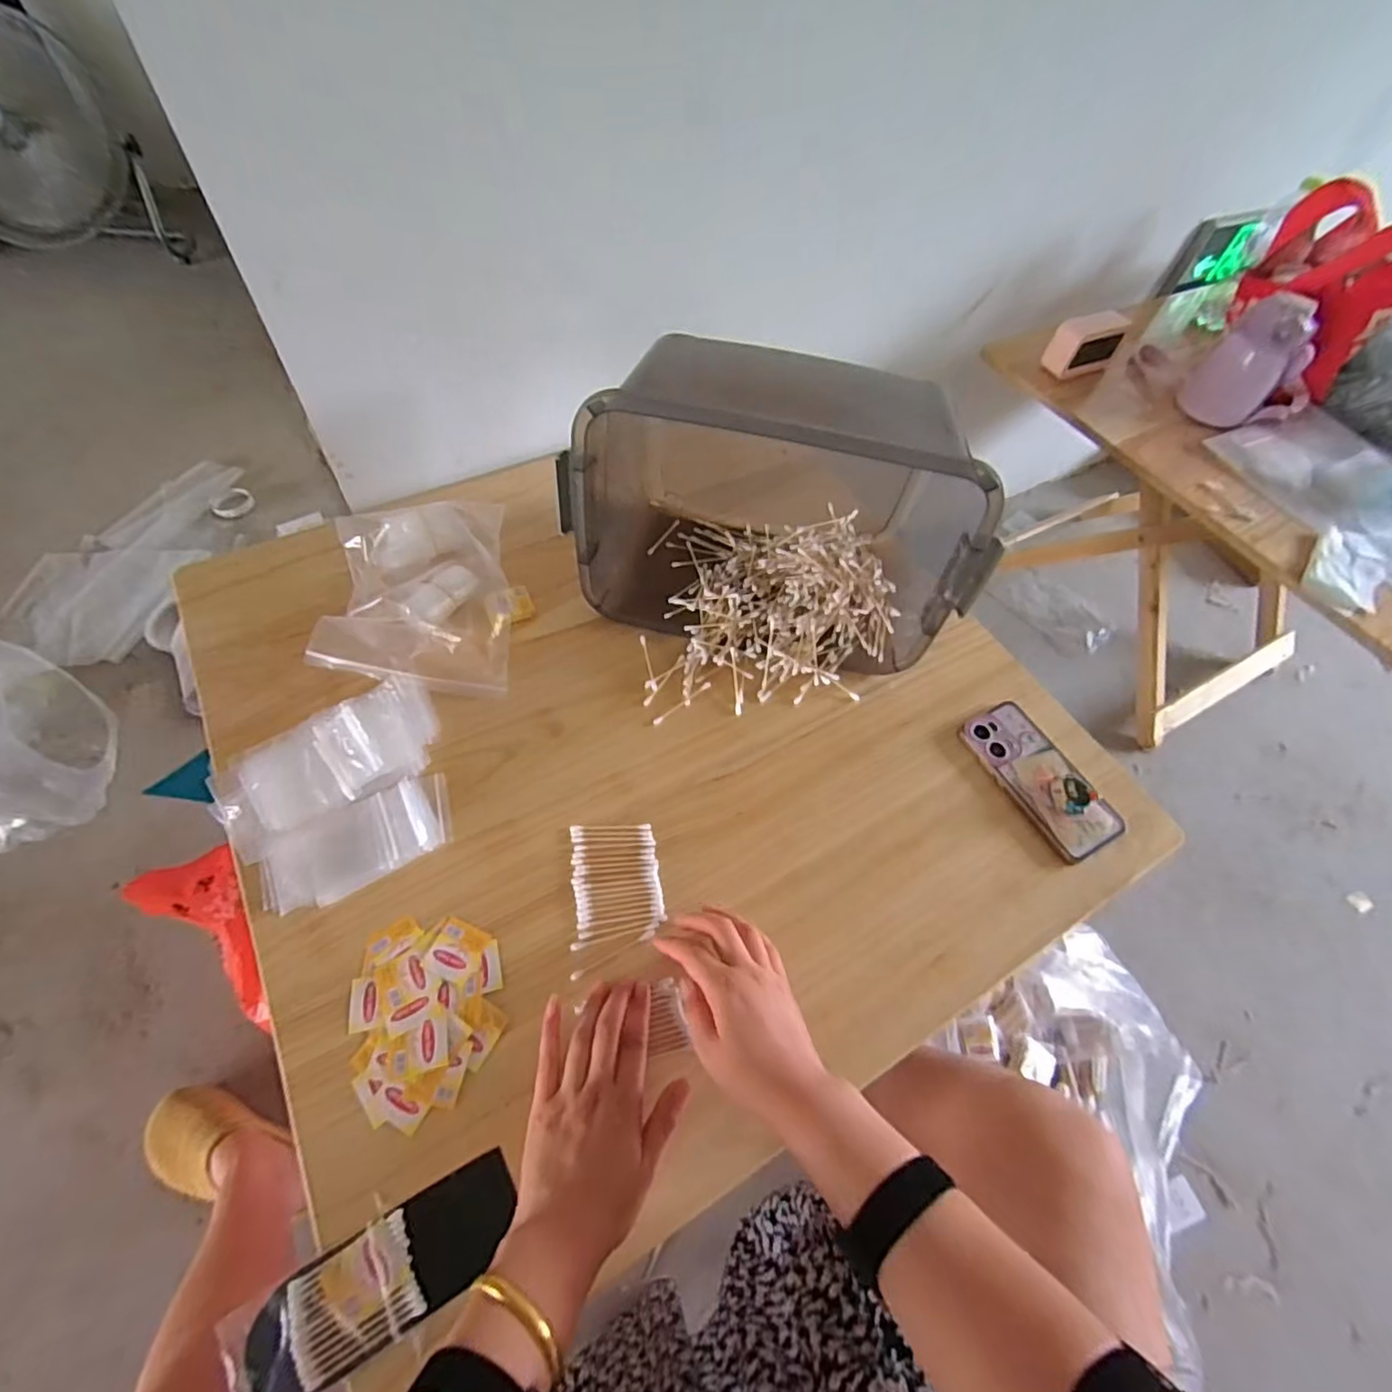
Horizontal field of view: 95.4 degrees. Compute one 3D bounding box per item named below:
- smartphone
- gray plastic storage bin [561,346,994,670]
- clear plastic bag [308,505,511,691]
[{"bbox_3d":[0.342,0.078,0.626,0.081,0.017,0.159,-26,63,-12],"label":"smartphone"},{"bbox_3d":[0.082,-0.217,0.647,0.392,0.258,0.239,11,57,3],"label":"gray plastic storage bin"},{"bbox_3d":[-0.294,-0.112,0.674,0.182,0.052,0.252,-7,58,-8],"label":"clear plastic bag"}]

